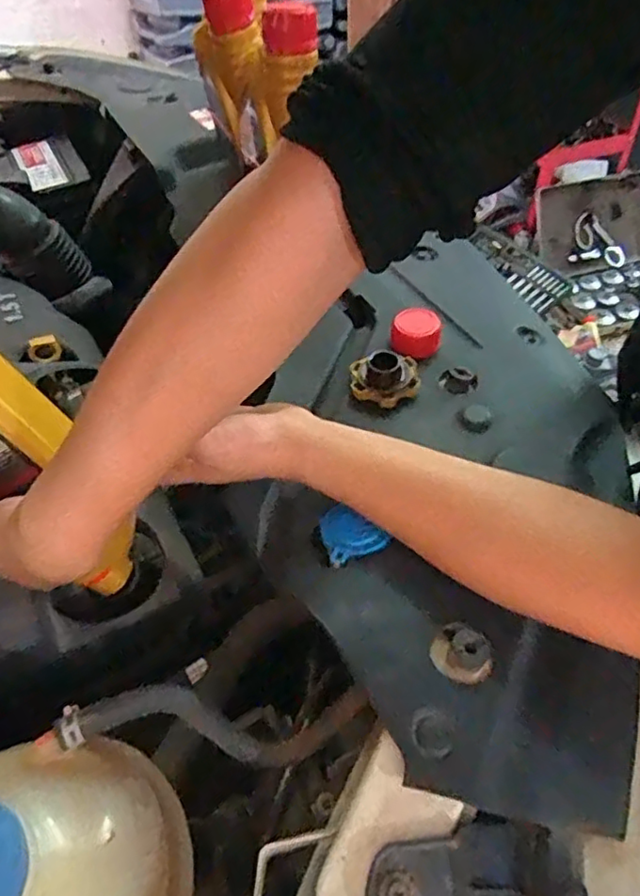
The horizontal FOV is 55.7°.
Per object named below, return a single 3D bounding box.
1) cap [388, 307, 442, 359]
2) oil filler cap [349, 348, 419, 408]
[{"bbox_3d":[0.089,-0.109,0.569,0.047,0.027,0.047,-1,49,2],"label":"cap"},{"bbox_3d":[0.057,-0.062,0.534,0.057,0.028,0.053,-3,49,0],"label":"oil filler cap"}]

